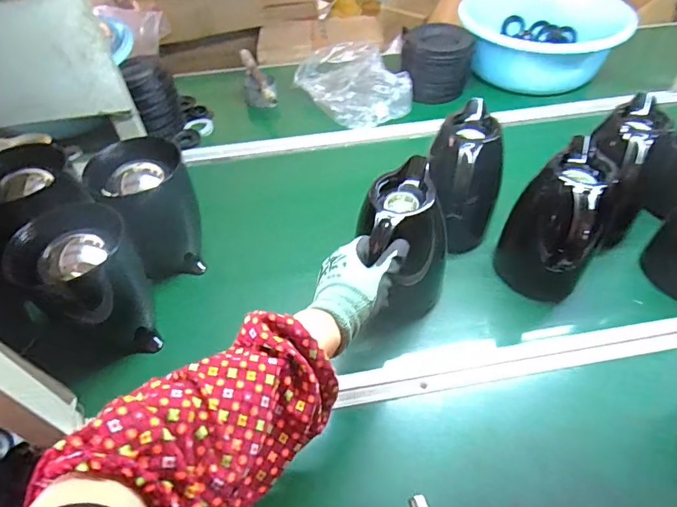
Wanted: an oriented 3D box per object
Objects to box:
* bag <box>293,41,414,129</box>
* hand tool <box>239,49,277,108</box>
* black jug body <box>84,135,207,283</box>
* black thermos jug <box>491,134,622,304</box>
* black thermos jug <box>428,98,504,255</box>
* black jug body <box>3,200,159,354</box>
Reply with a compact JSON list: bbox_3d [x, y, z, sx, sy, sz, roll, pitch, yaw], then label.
[{"bbox_3d":[0.035,-0.393,1.013,0.201,0.073,0.278,-27,53,-20],"label":"bag"},{"bbox_3d":[-0.187,-0.396,1.012,0.072,0.057,0.205,-18,51,-13],"label":"hand tool"},{"bbox_3d":[-0.280,-0.062,0.668,0.123,0.186,0.125,-28,54,-21],"label":"black jug body"},{"bbox_3d":[0.298,-0.033,0.613,0.120,0.196,0.140,30,56,25],"label":"black thermos jug"},{"bbox_3d":[0.182,-0.093,0.659,0.108,0.191,0.152,17,51,16],"label":"black thermos jug"},{"bbox_3d":[-0.316,0.054,0.579,0.123,0.190,0.125,-30,54,-22],"label":"black jug body"}]

